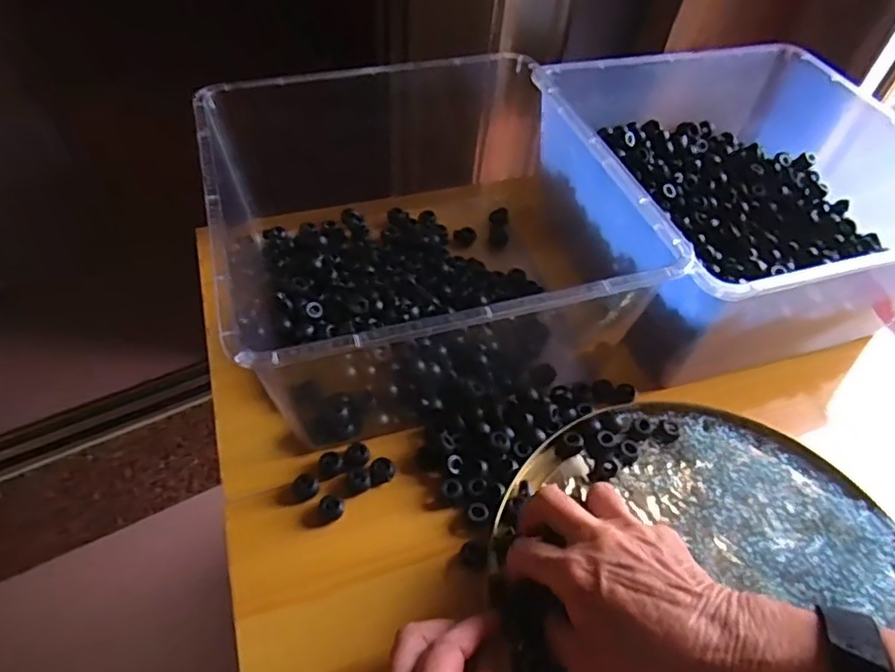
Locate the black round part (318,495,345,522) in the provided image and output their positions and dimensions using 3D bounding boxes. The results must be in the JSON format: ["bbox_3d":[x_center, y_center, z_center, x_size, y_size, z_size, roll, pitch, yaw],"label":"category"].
[{"bbox_3d":[-0.080,0.117,0.416,0.016,0.017,0.016,3,50,-3],"label":"black round part"}]

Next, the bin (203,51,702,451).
[{"bbox_3d":[-0.019,-0.074,0.486,0.302,0.146,0.286,-11,52,-14],"label":"bin"}]

